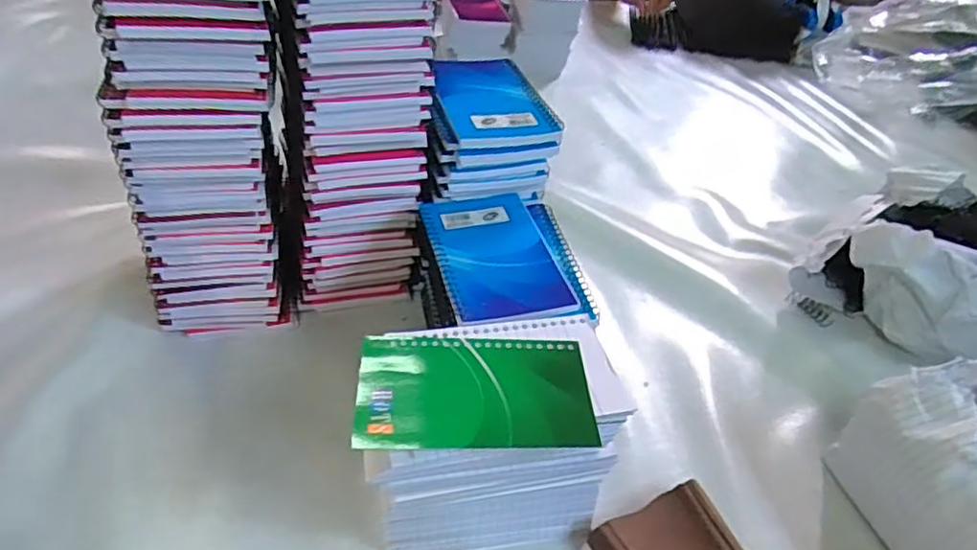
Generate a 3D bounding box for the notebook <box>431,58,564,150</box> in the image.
[{"bbox_3d":[0.001,-0.141,0.531,0.083,0.012,0.115,-8,48,-18],"label":"notebook"}]

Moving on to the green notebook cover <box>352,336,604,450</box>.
[{"bbox_3d":[-0.007,0.064,0.377,0.128,0.004,0.077,1,40,-6],"label":"green notebook cover"}]

